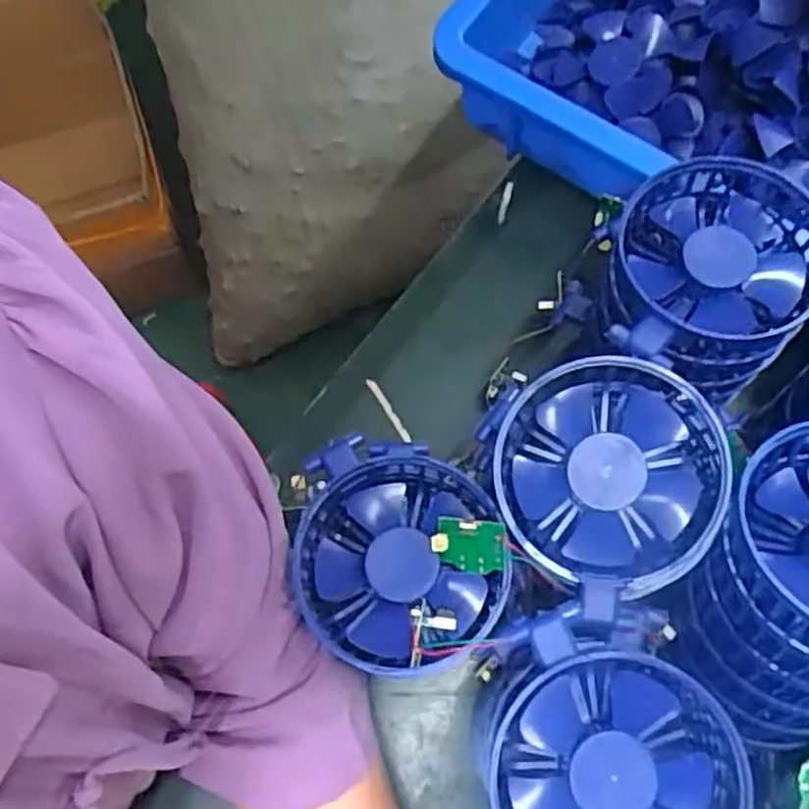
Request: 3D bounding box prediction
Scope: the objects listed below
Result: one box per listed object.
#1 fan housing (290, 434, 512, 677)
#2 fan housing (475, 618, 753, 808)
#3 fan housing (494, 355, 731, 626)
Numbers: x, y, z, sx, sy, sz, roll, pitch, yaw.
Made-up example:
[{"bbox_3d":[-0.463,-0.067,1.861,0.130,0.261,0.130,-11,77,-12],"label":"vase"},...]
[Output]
[{"bbox_3d":[-0.002,0.064,0.331,0.087,0.033,0.094,6,73,2],"label":"fan housing"},{"bbox_3d":[0.076,0.141,0.289,0.094,0.031,0.093,0,73,0],"label":"fan housing"},{"bbox_3d":[0.084,0.028,0.319,0.093,0.032,0.089,-36,77,-10],"label":"fan housing"}]

